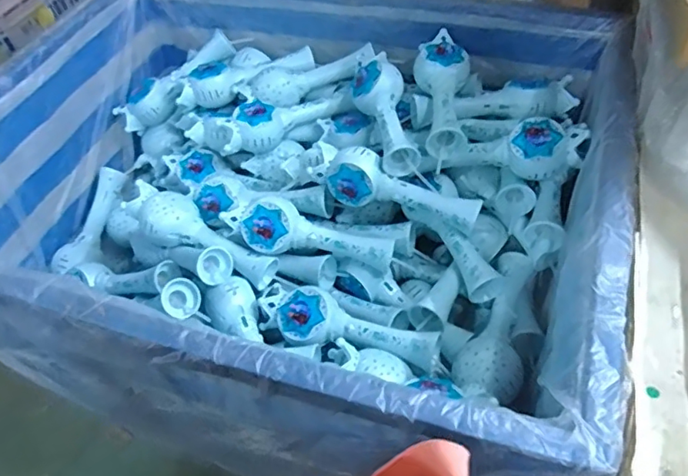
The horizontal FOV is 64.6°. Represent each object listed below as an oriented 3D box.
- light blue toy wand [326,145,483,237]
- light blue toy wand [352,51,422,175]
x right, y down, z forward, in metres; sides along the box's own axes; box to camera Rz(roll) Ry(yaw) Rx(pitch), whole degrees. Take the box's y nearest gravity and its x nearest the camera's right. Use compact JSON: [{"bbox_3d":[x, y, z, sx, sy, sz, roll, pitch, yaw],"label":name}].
[{"bbox_3d":[0.076,-0.059,0.722,0.204,0.072,0.056,18,55,18],"label":"light blue toy wand"},{"bbox_3d":[0.055,-0.180,0.772,0.071,0.057,0.202,-7,51,-1],"label":"light blue toy wand"}]

